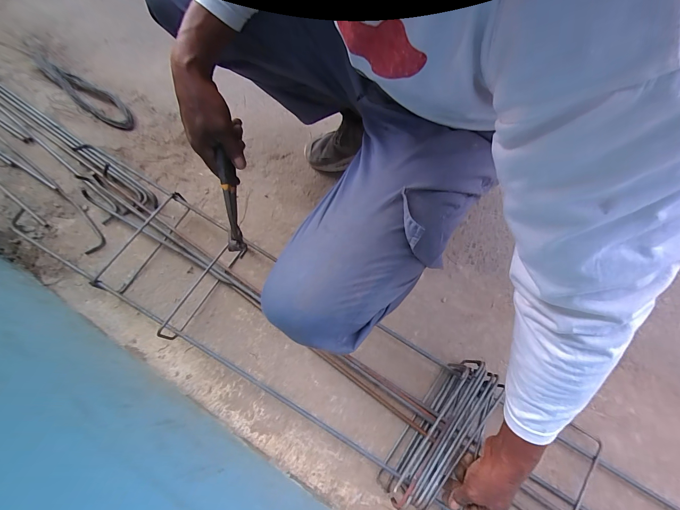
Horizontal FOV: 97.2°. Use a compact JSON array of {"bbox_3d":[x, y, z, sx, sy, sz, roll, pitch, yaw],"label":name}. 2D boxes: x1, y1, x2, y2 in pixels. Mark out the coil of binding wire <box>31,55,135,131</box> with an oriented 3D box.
[{"bbox_3d":[-0.731,-0.472,0.851,0.403,0.047,0.086,36,72,15],"label":"coil of binding wire"}]

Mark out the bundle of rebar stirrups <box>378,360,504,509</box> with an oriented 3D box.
[{"bbox_3d":[0.180,0.310,0.526,0.088,0.086,0.266,37,75,15],"label":"bundle of rebar stirrups"}]

